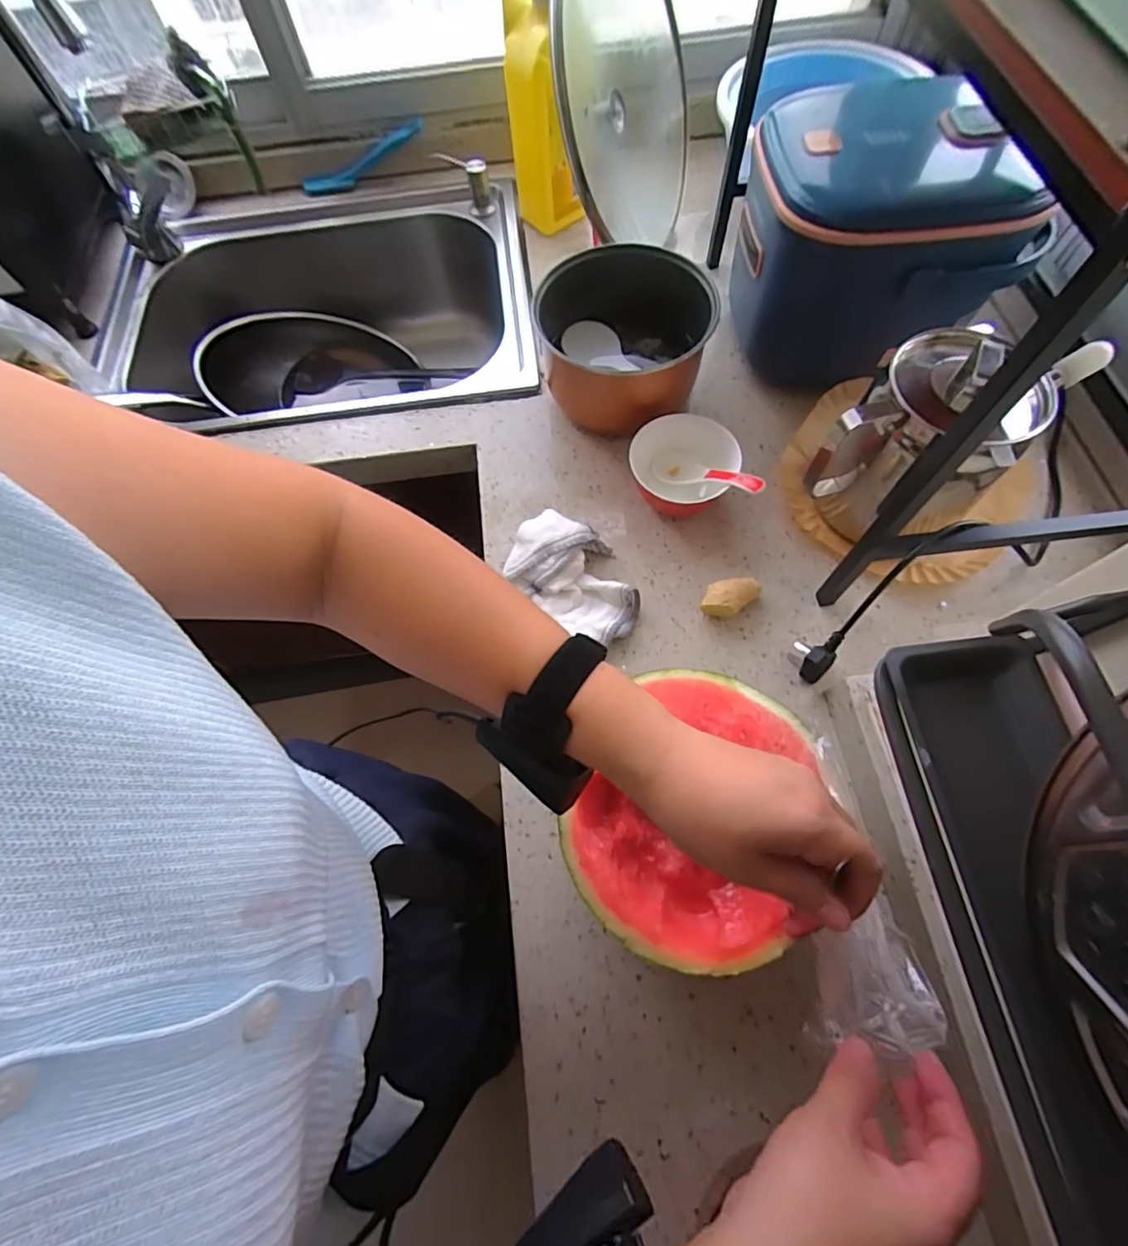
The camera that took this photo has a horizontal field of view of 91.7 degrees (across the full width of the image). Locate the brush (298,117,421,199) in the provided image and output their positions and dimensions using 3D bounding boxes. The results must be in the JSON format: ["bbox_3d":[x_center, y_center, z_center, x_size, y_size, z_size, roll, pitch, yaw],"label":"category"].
[{"bbox_3d":[-0.310,-0.713,0.844,0.204,0.033,0.030,-22,67,13],"label":"brush"}]

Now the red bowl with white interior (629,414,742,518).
[{"bbox_3d":[0.123,-0.161,0.585,0.106,0.068,0.105,-1,68,3],"label":"red bowl with white interior"}]

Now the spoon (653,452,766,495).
[{"bbox_3d":[0.149,-0.157,0.576,0.035,0.026,0.131,-46,43,-14],"label":"spoon"}]

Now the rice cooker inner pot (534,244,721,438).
[{"bbox_3d":[0.067,-0.316,0.634,0.189,0.112,0.188,-1,68,3],"label":"rice cooker inner pot"}]

